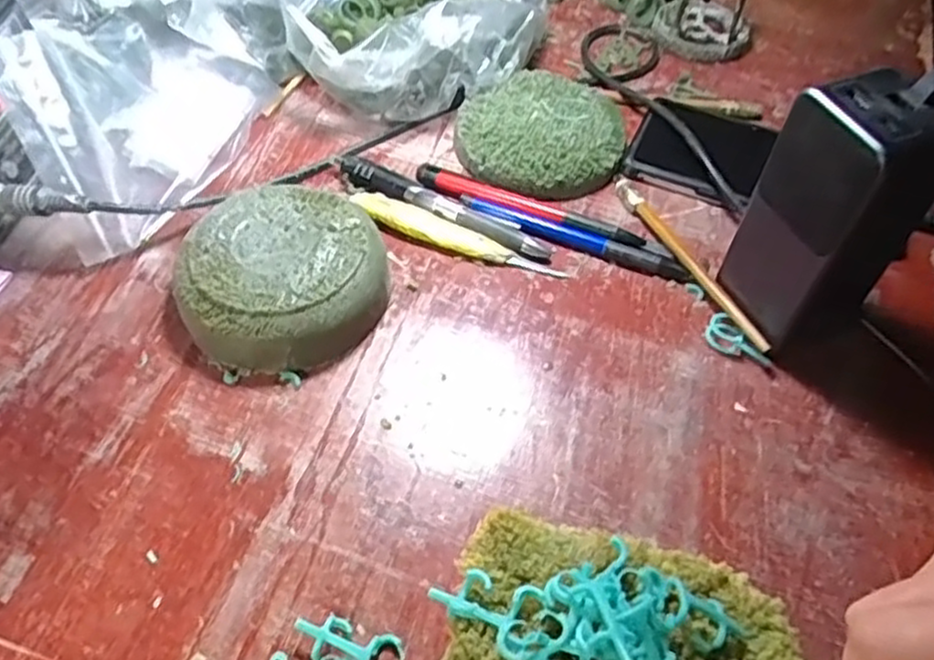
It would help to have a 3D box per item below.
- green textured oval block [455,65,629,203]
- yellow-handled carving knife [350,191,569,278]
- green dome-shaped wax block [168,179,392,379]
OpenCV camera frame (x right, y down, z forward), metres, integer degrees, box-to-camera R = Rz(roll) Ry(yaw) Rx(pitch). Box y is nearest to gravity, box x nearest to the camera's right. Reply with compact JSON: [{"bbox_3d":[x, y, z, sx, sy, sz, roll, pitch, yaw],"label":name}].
[{"bbox_3d":[0.048,-0.126,0.466,0.101,0.022,0.099,26,56,16],"label":"green textured oval block"},{"bbox_3d":[-0.008,-0.053,0.419,0.129,0.010,0.016,21,55,13],"label":"yellow-handled carving knife"},{"bbox_3d":[-0.094,-0.027,0.379,0.094,0.037,0.098,27,56,17],"label":"green dome-shaped wax block"}]

